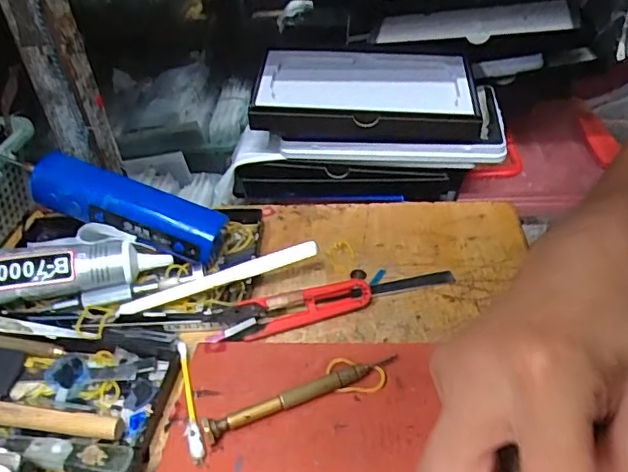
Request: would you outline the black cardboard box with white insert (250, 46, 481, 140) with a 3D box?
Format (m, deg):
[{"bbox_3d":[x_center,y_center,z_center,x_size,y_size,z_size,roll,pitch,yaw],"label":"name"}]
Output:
[{"bbox_3d":[0.042,-0.114,0.453,0.174,0.046,0.094,-1,39,5],"label":"black cardboard box with white insert"}]

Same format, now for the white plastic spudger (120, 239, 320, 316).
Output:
[{"bbox_3d":[-0.060,0.026,0.352,0.127,0.012,0.011,-18,41,-3],"label":"white plastic spudger"}]

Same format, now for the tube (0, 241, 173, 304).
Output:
[{"bbox_3d":[-0.164,0.022,0.355,0.134,0.029,0.030,-11,40,-7],"label":"tube"}]

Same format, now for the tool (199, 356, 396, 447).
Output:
[{"bbox_3d":[-0.006,0.083,0.296,0.106,0.009,0.011,-20,42,-18],"label":"tool"}]

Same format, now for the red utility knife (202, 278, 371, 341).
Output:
[{"bbox_3d":[-0.014,0.043,0.339,0.097,0.018,0.018,-13,40,-9],"label":"red utility knife"}]

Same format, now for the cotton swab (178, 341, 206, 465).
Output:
[{"bbox_3d":[-0.067,0.086,0.299,0.008,0.006,0.077,-15,40,-11],"label":"cotton swab"}]

